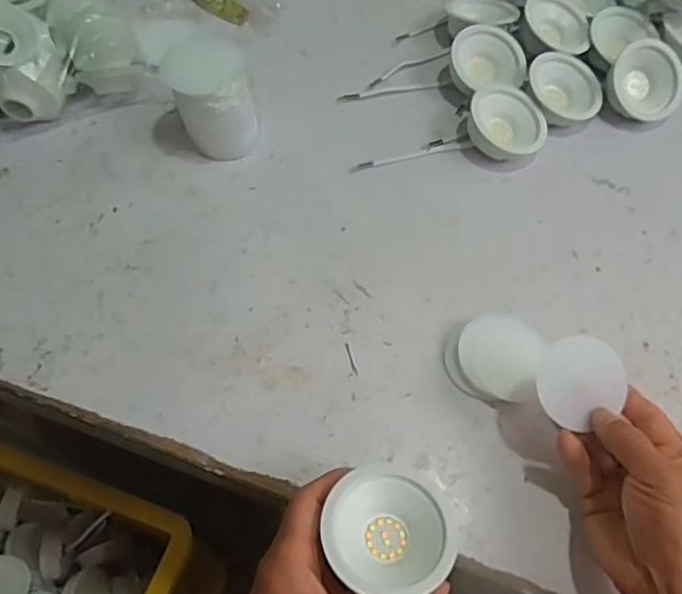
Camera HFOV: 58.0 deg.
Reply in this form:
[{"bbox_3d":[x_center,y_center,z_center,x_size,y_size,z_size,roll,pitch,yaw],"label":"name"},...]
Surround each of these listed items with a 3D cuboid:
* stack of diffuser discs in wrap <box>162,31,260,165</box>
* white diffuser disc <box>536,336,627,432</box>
[{"bbox_3d":[-0.106,-0.162,0.514,0.069,0.080,0.058,-7,61,-7],"label":"stack of diffuser discs in wrap"},{"bbox_3d":[0.149,0.051,0.384,0.055,0.004,0.051,0,82,-2],"label":"white diffuser disc"}]

